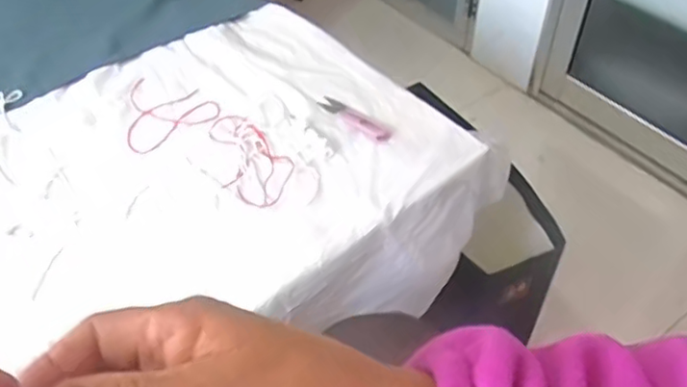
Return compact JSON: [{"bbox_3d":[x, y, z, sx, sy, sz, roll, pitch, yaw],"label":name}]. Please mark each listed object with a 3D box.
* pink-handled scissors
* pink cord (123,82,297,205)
[{"bbox_3d":[0.011,-0.086,0.734,0.026,0.006,0.105,-34,54,-28],"label":"pink-handled scissors"},{"bbox_3d":[-0.161,-0.063,0.714,0.266,0.005,0.111,34,55,29],"label":"pink cord"}]

